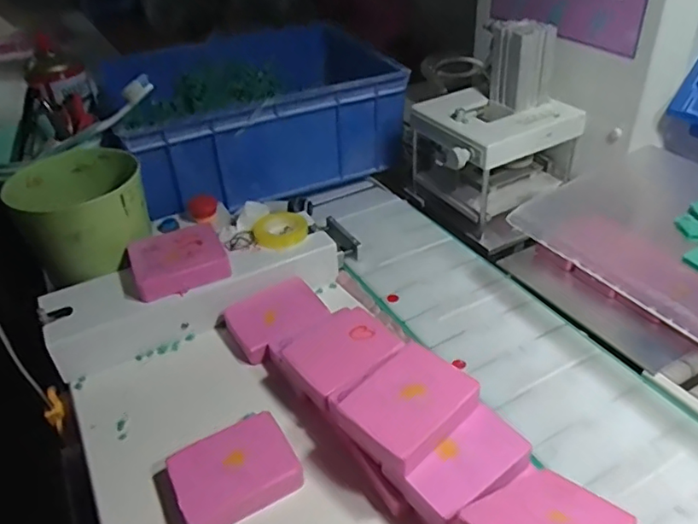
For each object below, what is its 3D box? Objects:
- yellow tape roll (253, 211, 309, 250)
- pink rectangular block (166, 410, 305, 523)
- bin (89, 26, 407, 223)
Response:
[{"bbox_3d":[-0.064,-0.030,0.556,0.051,0.012,0.052,-3,37,2],"label":"yellow tape roll"},{"bbox_3d":[-0.076,0.139,0.389,0.076,0.031,0.056,-21,40,-21],"label":"pink rectangular block"},{"bbox_3d":[-0.125,-0.196,0.752,0.337,0.116,0.275,-18,39,-19],"label":"bin"}]

